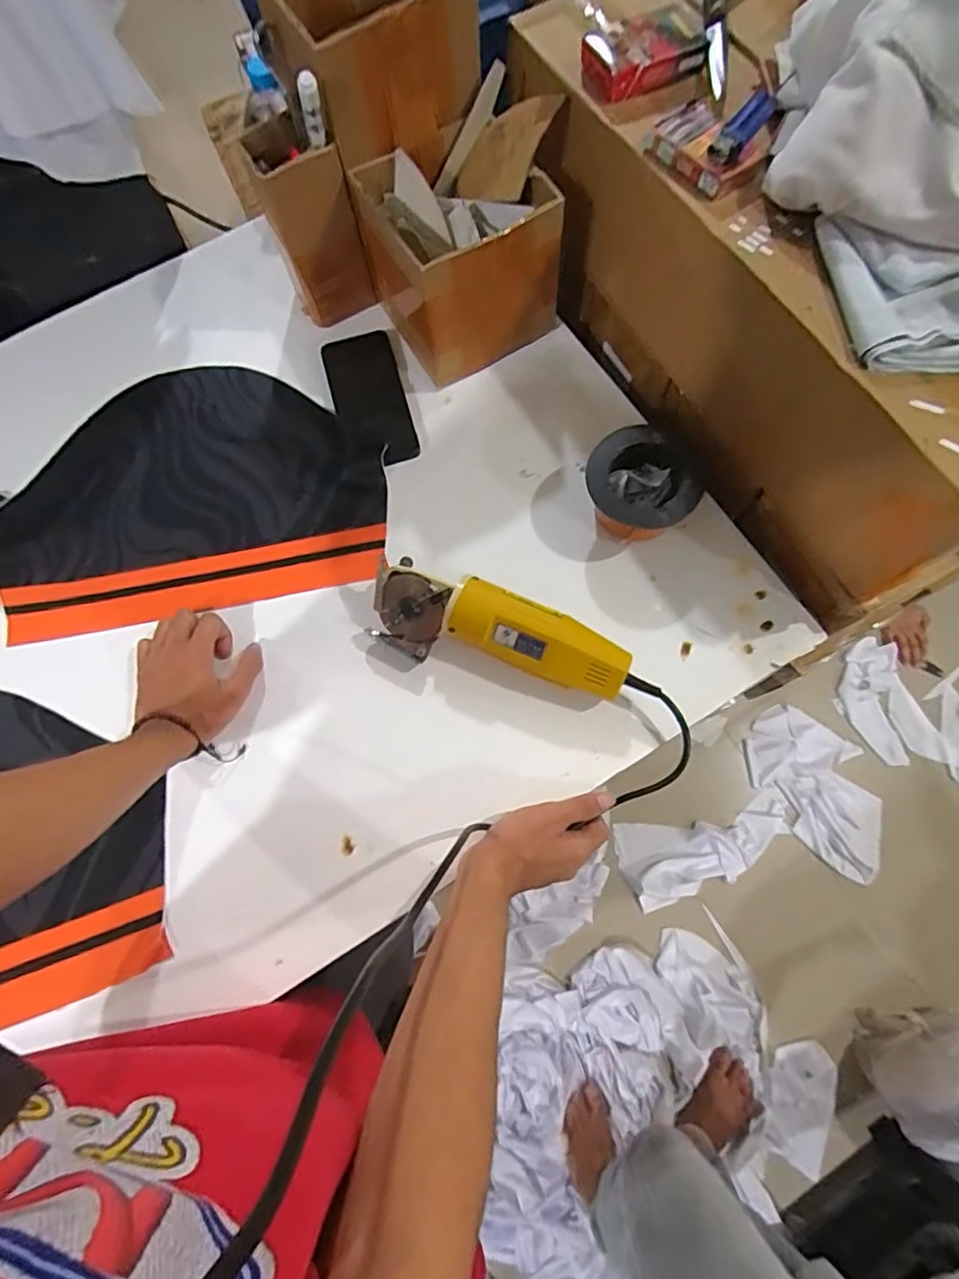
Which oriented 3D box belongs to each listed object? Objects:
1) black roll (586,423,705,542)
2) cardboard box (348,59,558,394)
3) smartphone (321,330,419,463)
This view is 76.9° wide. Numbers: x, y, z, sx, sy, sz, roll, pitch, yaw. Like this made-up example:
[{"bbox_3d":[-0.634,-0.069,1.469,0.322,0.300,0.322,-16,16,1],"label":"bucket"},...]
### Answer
[{"bbox_3d":[0.161,-0.149,0.599,0.111,0.062,0.093,20,76,7],"label":"black roll"},{"bbox_3d":[-0.010,-0.400,0.626,0.180,0.169,0.157,-28,76,-6],"label":"cardboard box"},{"bbox_3d":[-0.120,-0.266,0.664,0.075,0.016,0.162,-18,75,-3],"label":"smartphone"}]

